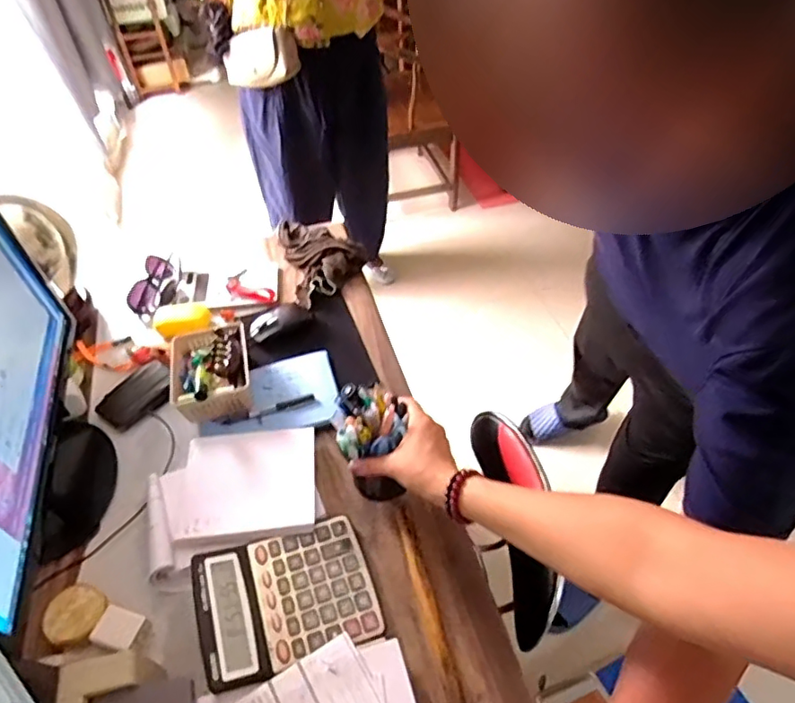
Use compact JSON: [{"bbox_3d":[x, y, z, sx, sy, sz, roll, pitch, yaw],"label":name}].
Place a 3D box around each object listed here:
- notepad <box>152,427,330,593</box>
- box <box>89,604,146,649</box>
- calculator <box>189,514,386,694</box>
[{"bbox_3d":[-0.212,0.183,0.759,0.213,0.027,0.184,-13,48,-8],"label":"notepad"},{"bbox_3d":[-0.314,0.317,0.658,0.047,0.030,0.039,11,49,12],"label":"box"},{"bbox_3d":[-0.127,0.280,0.668,0.194,0.035,0.153,-18,49,-13],"label":"calculator"}]

